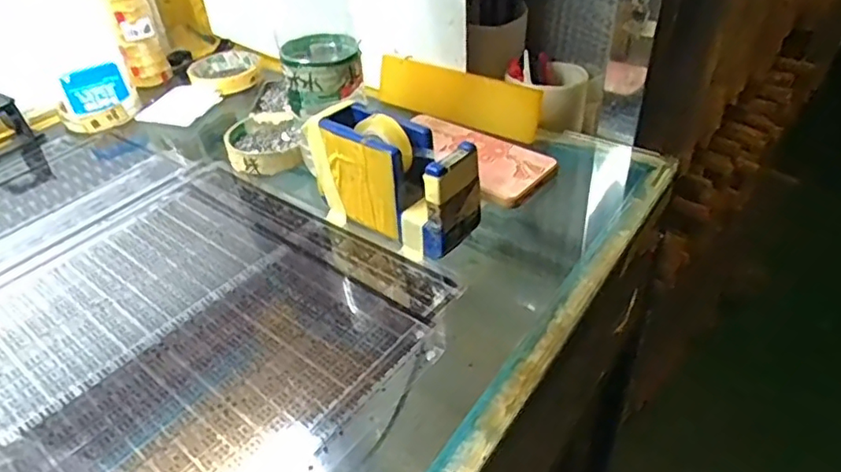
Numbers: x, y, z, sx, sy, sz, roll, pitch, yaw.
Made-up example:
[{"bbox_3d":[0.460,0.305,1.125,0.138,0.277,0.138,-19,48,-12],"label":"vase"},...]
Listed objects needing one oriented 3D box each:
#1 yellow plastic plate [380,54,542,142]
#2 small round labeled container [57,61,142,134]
[{"bbox_3d":[0.036,-0.144,0.608,0.182,0.053,0.011,22,34,25],"label":"yellow plastic plate"},{"bbox_3d":[-0.351,-0.149,0.648,0.080,0.053,0.051,-24,42,-23],"label":"small round labeled container"}]

